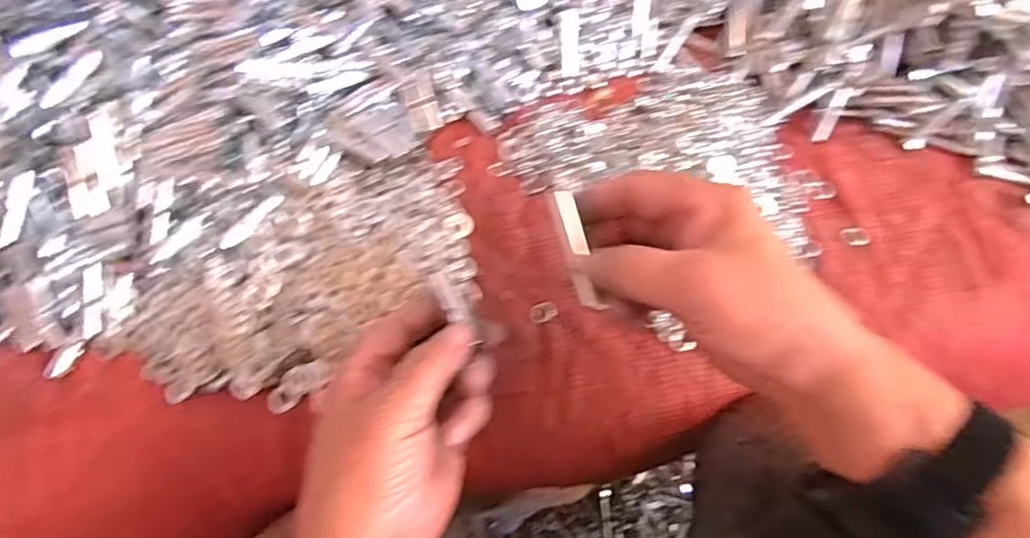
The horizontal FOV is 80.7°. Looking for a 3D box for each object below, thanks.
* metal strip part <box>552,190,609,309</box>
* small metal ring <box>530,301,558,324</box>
[{"bbox_3d":[0.031,-0.009,0.302,0.012,0.004,0.061,-17,88,22],"label":"metal strip part"},{"bbox_3d":[0.018,0.027,0.375,0.017,0.004,0.012,-19,71,-6],"label":"small metal ring"}]

